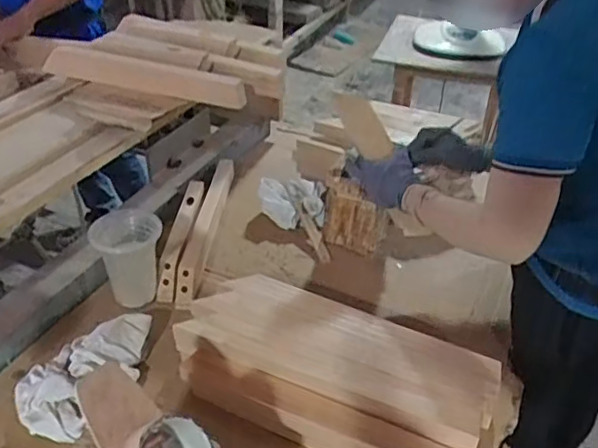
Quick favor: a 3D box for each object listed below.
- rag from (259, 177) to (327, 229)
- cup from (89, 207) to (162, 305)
[{"bbox_3d":[-0.004,-0.050,1.277,0.144,0.068,0.116,25,41,29],"label":"rag"},{"bbox_3d":[-0.290,0.065,1.025,0.114,0.153,0.097,-8,37,-14],"label":"cup"}]

